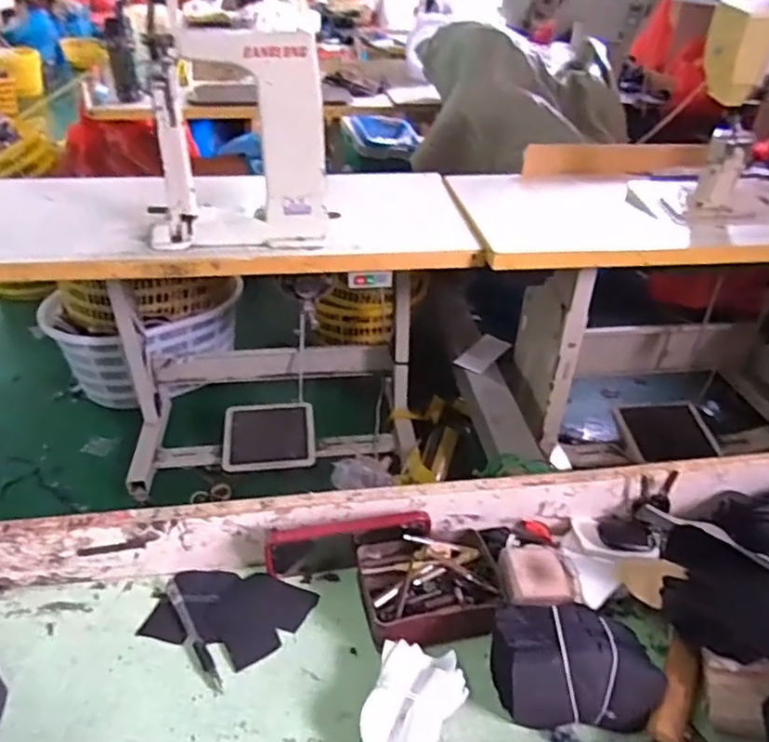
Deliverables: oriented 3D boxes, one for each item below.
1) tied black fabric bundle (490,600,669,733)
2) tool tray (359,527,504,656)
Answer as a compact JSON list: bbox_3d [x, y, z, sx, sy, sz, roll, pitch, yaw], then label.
[{"bbox_3d":[0.156,0.240,0.507,0.130,0.063,0.073,2,35,2],"label":"tied black fabric bundle"},{"bbox_3d":[0.043,0.202,0.583,0.129,0.045,0.107,-6,36,-9],"label":"tool tray"}]

